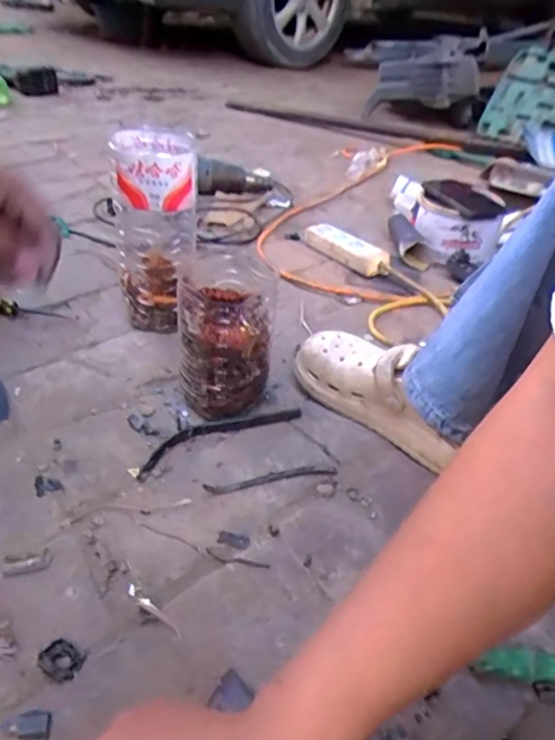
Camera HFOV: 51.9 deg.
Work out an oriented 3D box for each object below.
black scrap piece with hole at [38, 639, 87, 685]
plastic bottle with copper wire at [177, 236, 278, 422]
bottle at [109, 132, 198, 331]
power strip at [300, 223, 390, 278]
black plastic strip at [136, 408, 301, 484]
[{"bbox_3d":[-0.156,0.209,0.410,0.030,0.006,0.026,27,41,26],"label":"black scrap piece with hole"},{"bbox_3d":[-0.055,-0.032,0.614,0.096,0.166,0.088,4,36,-2],"label":"plastic bottle with copper wire"},{"bbox_3d":[-0.152,-0.170,0.722,0.093,0.233,0.108,-2,37,-11],"label":"bottle"},{"bbox_3d":[0.111,-0.210,0.976,0.047,0.033,0.198,-23,45,-34],"label":"power strip"},{"bbox_3d":[-0.065,0.068,0.609,0.190,0.012,0.040,-17,42,-29],"label":"black plastic strip"}]

